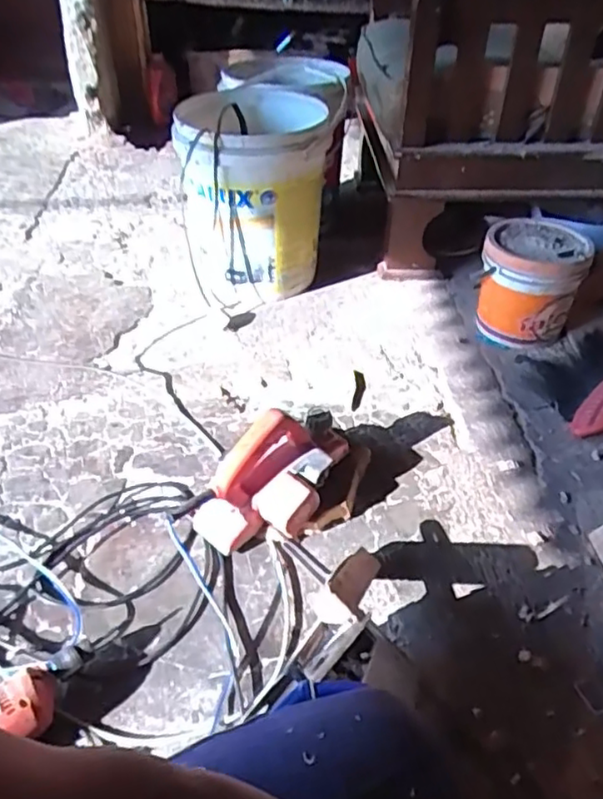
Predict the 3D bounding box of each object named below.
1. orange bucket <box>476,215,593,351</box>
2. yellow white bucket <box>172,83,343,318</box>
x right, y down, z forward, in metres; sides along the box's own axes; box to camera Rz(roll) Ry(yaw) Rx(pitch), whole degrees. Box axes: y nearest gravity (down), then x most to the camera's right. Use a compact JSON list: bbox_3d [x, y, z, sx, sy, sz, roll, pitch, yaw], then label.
[{"bbox_3d":[0.471,-0.237,1.323,0.198,0.200,0.185,23,45,24],"label":"orange bucket"},{"bbox_3d":[-0.098,-0.467,1.477,0.326,0.380,0.378,-4,41,-5],"label":"yellow white bucket"}]

